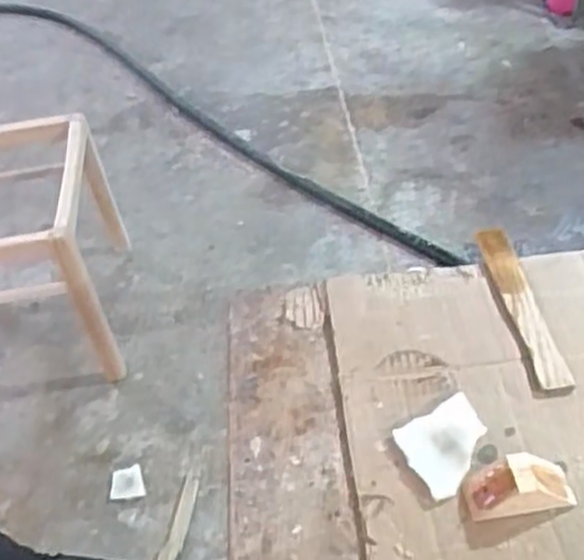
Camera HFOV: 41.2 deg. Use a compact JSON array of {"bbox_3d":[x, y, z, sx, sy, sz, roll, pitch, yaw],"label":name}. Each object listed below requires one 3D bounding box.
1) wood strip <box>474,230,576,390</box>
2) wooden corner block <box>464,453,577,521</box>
[{"bbox_3d":[0.227,0.020,0.776,0.033,0.015,0.216,-9,45,-3],"label":"wood strip"},{"bbox_3d":[0.181,0.164,0.619,0.083,0.035,0.037,-8,45,-3],"label":"wooden corner block"}]

